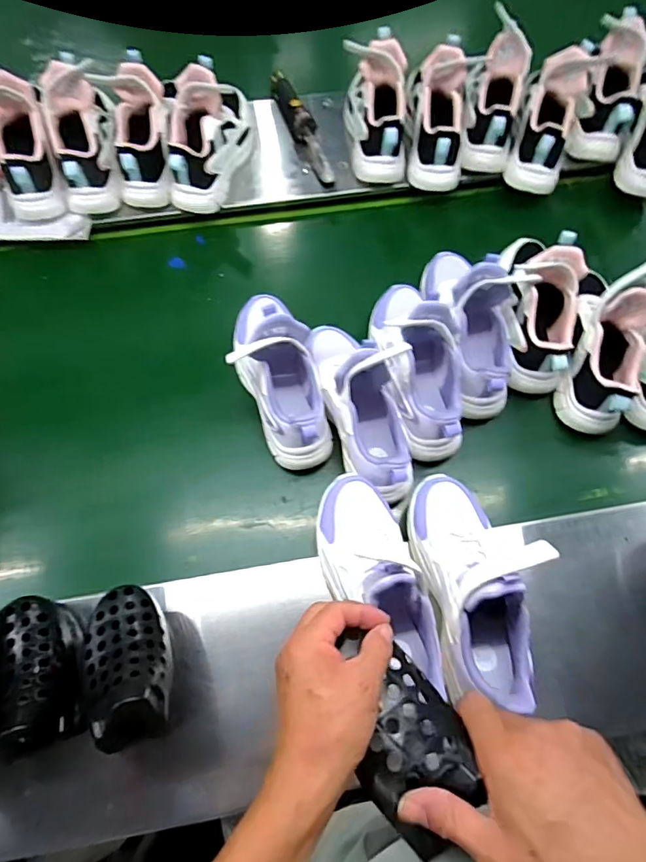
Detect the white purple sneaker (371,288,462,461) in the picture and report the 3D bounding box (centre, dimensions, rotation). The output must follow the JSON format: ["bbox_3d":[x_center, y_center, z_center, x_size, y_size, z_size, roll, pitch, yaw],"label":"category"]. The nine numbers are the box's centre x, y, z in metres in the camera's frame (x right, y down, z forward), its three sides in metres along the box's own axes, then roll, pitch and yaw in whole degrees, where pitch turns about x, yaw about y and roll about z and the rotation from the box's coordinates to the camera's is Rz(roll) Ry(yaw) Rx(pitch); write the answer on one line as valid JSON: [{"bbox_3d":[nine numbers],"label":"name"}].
[{"bbox_3d":[0.125,-0.103,0.633,0.090,0.115,0.257,-9,68,-4],"label":"white purple sneaker"}]

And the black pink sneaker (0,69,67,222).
[{"bbox_3d":[-0.435,-0.413,0.711,0.084,0.159,0.134,-5,68,-2],"label":"black pink sneaker"}]

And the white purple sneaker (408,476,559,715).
[{"bbox_3d":[0.157,0.144,0.495,0.085,0.124,0.227,-9,68,-3],"label":"white purple sneaker"}]

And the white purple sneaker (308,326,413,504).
[{"bbox_3d":[0.049,-0.046,0.612,0.088,0.131,0.249,-13,68,-5],"label":"white purple sneaker"}]

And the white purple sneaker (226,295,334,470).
[{"bbox_3d":[-0.055,-0.084,0.631,0.102,0.133,0.246,-22,69,-8],"label":"white purple sneaker"}]

